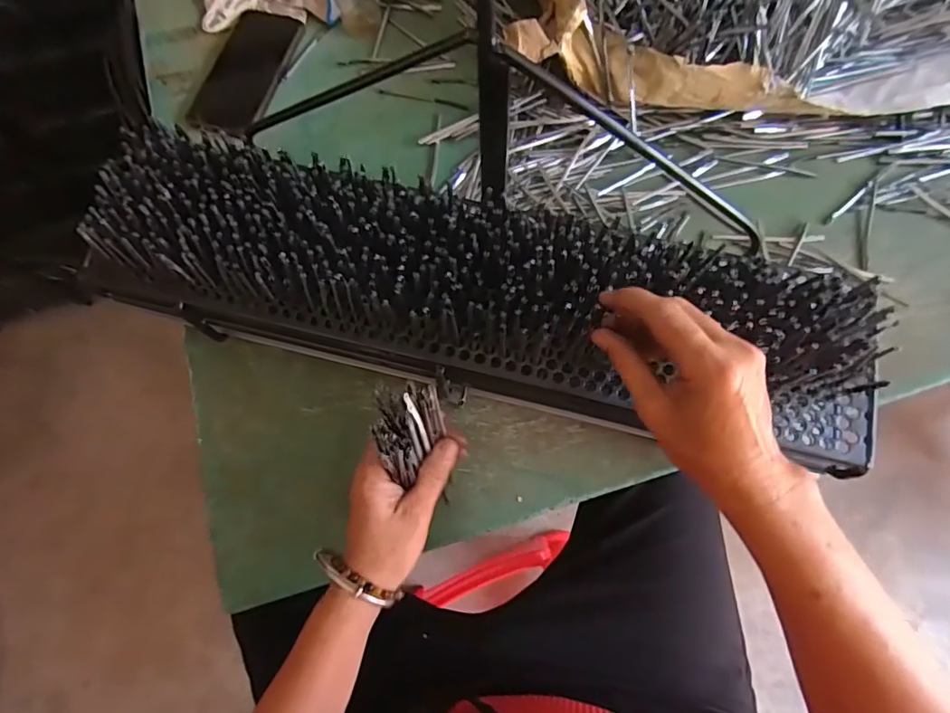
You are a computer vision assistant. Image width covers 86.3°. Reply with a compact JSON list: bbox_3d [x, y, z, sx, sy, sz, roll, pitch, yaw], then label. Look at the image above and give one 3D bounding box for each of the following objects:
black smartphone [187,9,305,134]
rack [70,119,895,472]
[{"bbox_3d":[-0.250,-0.315,0.558,0.076,0.008,0.160,14,74,5],"label":"black smartphone"},{"bbox_3d":[-0.002,-0.041,0.403,0.576,0.114,0.140,12,74,5],"label":"rack"}]

